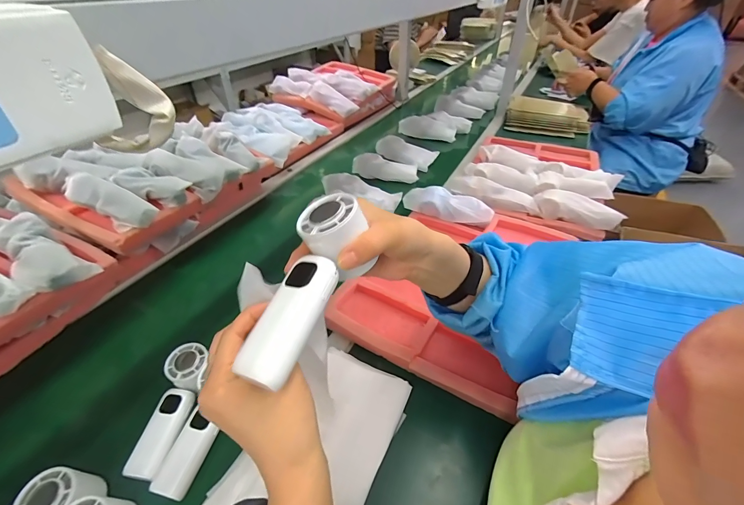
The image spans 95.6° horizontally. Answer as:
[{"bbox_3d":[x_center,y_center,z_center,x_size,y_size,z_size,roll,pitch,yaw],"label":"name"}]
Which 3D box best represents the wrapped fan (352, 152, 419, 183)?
[{"bbox_3d":[0.035,-0.237,0.943,0.186,0.056,0.046,12,41,14],"label":"wrapped fan"}]

